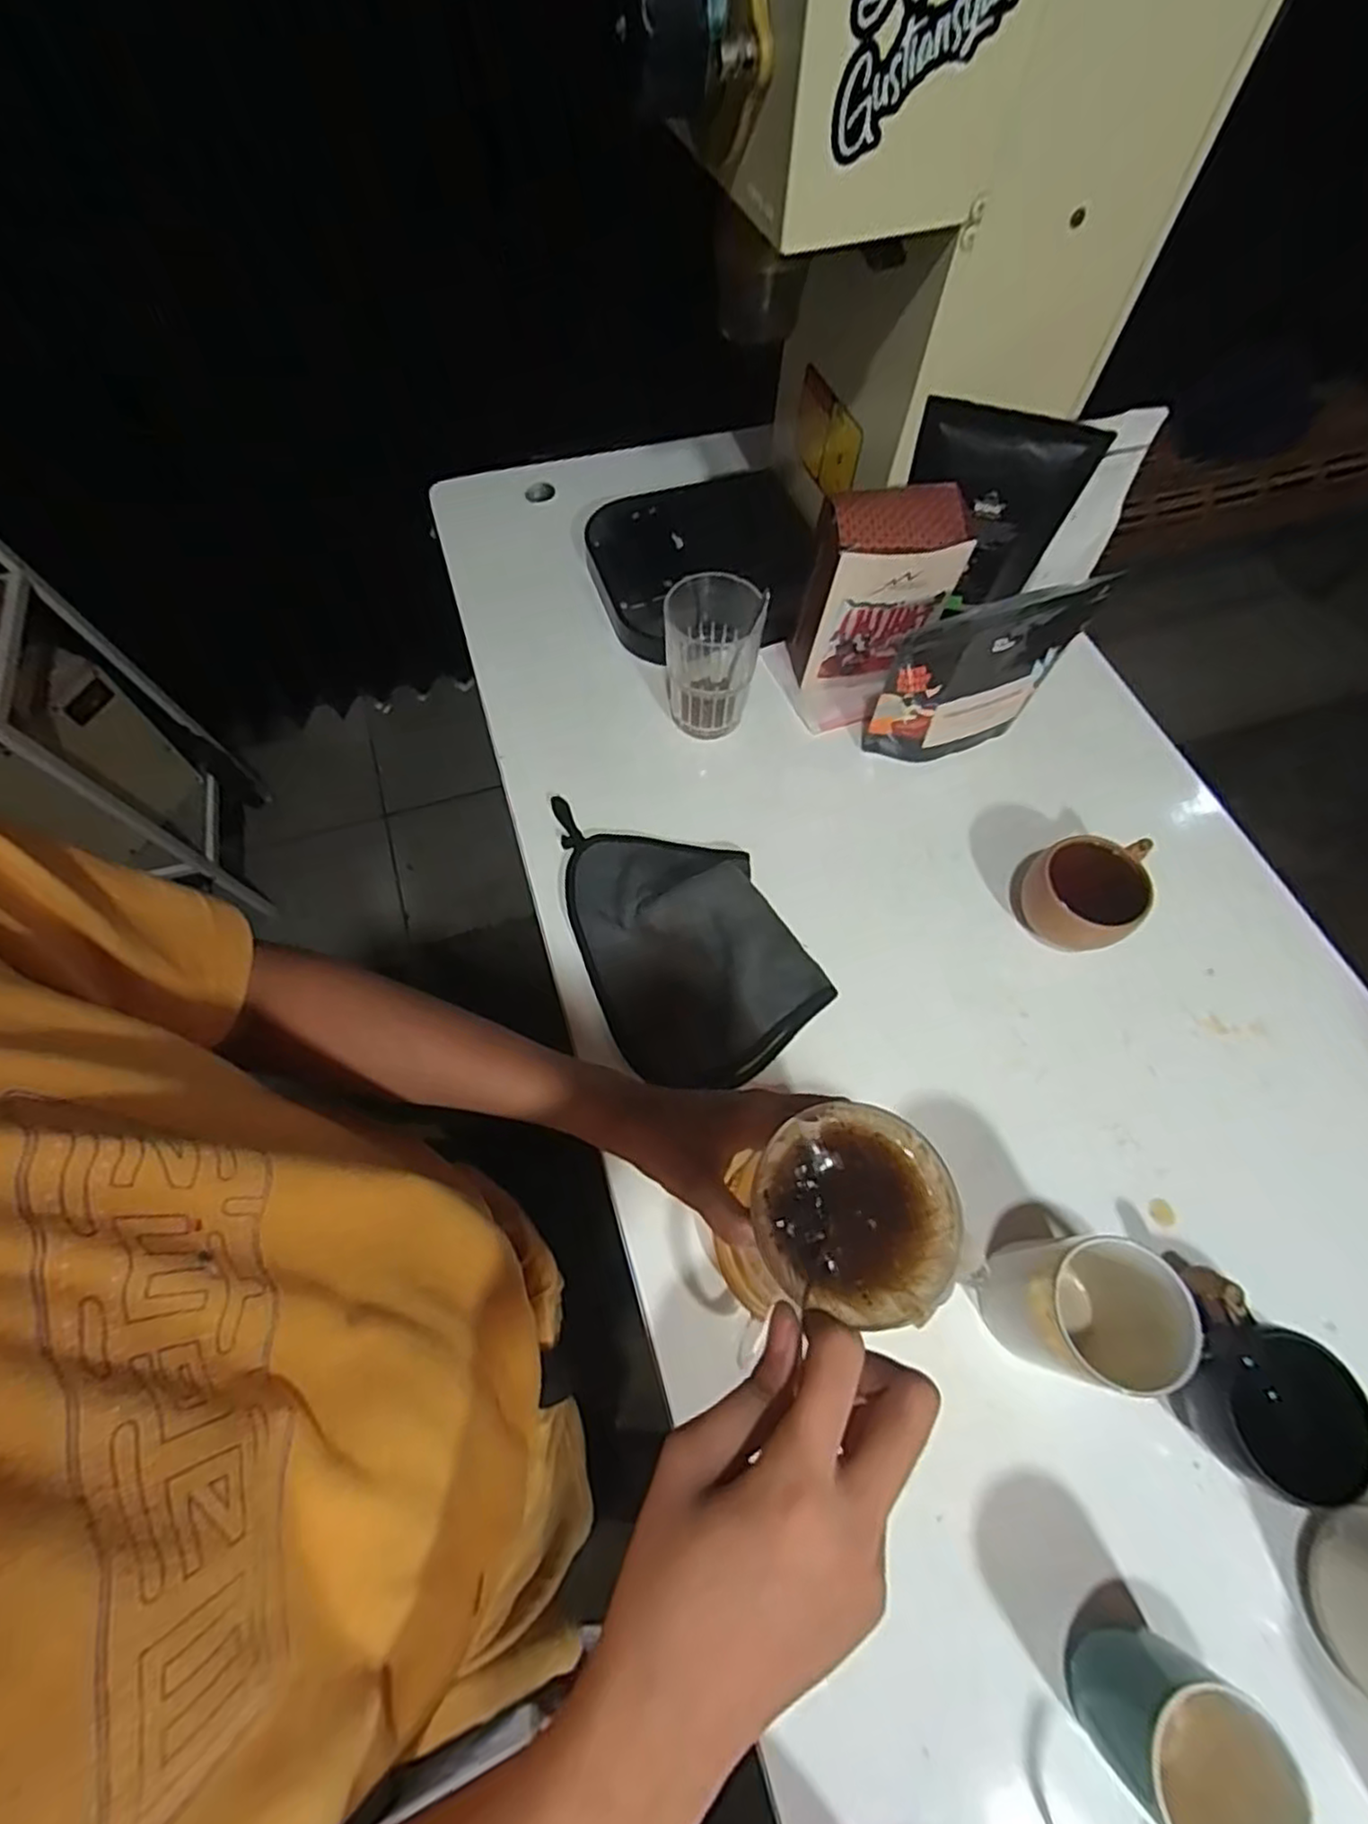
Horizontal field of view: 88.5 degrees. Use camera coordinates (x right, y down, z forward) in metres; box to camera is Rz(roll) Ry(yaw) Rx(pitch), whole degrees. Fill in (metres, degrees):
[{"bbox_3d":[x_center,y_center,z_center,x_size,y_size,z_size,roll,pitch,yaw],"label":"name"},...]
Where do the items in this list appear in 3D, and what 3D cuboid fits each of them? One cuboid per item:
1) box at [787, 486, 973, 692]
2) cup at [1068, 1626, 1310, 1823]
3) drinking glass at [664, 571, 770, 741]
[{"bbox_3d":[0.160,-0.269,0.610,0.119,0.164,0.074,-7,64,-5],"label":"box"},{"bbox_3d":[0.243,0.396,0.330,0.080,0.075,0.066,36,68,15],"label":"cup"},{"bbox_3d":[0.023,-0.209,0.600,0.077,0.124,0.069,2,64,0],"label":"drinking glass"}]

